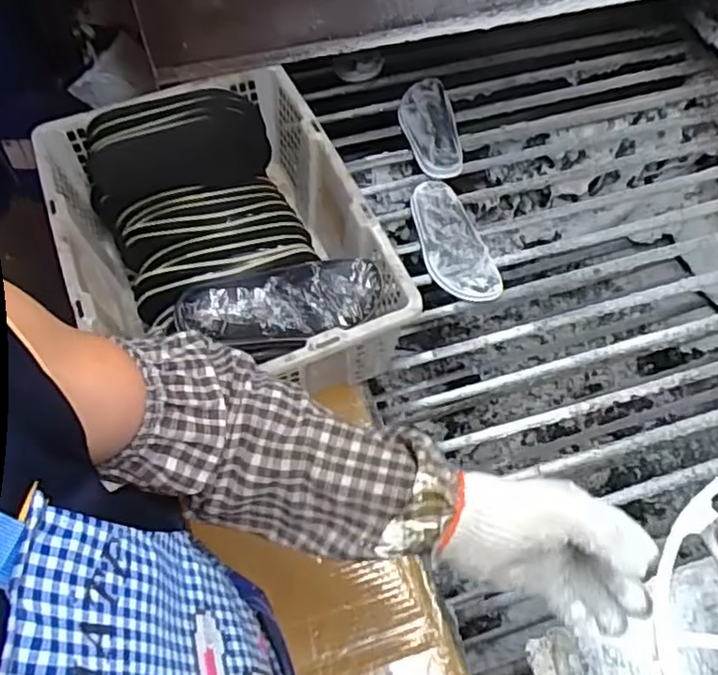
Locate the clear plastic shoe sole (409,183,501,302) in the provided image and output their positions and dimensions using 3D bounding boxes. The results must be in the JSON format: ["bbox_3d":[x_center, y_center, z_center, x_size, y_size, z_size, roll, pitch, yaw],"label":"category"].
[{"bbox_3d":[0.139,-0.149,0.997,0.092,0.019,0.230,-17,59,-2],"label":"clear plastic shoe sole"}]

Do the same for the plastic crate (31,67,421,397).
[{"bbox_3d":[-0.178,-0.119,0.837,0.352,0.177,0.476,-22,62,-13],"label":"plastic crate"}]

